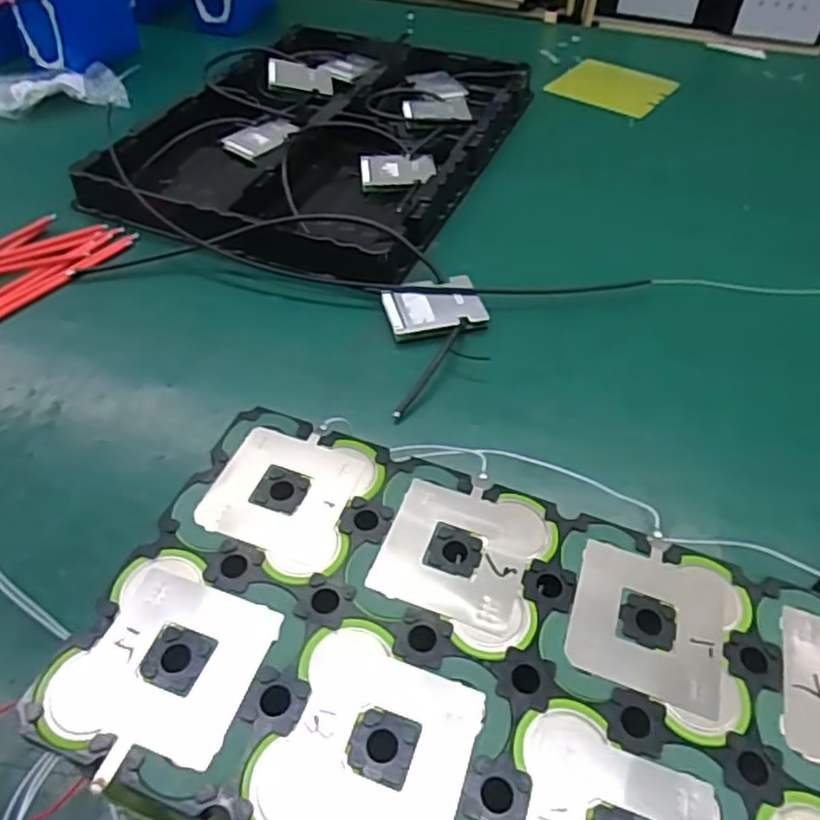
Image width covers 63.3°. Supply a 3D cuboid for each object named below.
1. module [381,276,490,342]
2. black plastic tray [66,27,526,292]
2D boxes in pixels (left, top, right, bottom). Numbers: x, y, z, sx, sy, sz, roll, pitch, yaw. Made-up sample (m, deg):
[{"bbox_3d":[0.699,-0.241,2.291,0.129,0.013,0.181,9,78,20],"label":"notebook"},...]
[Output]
[{"bbox_3d":[0.020,-0.088,0.566,0.080,0.014,0.063,-12,48,-10],"label":"module"},{"bbox_3d":[-0.086,-0.324,0.762,0.354,0.048,0.486,15,49,15],"label":"black plastic tray"}]

